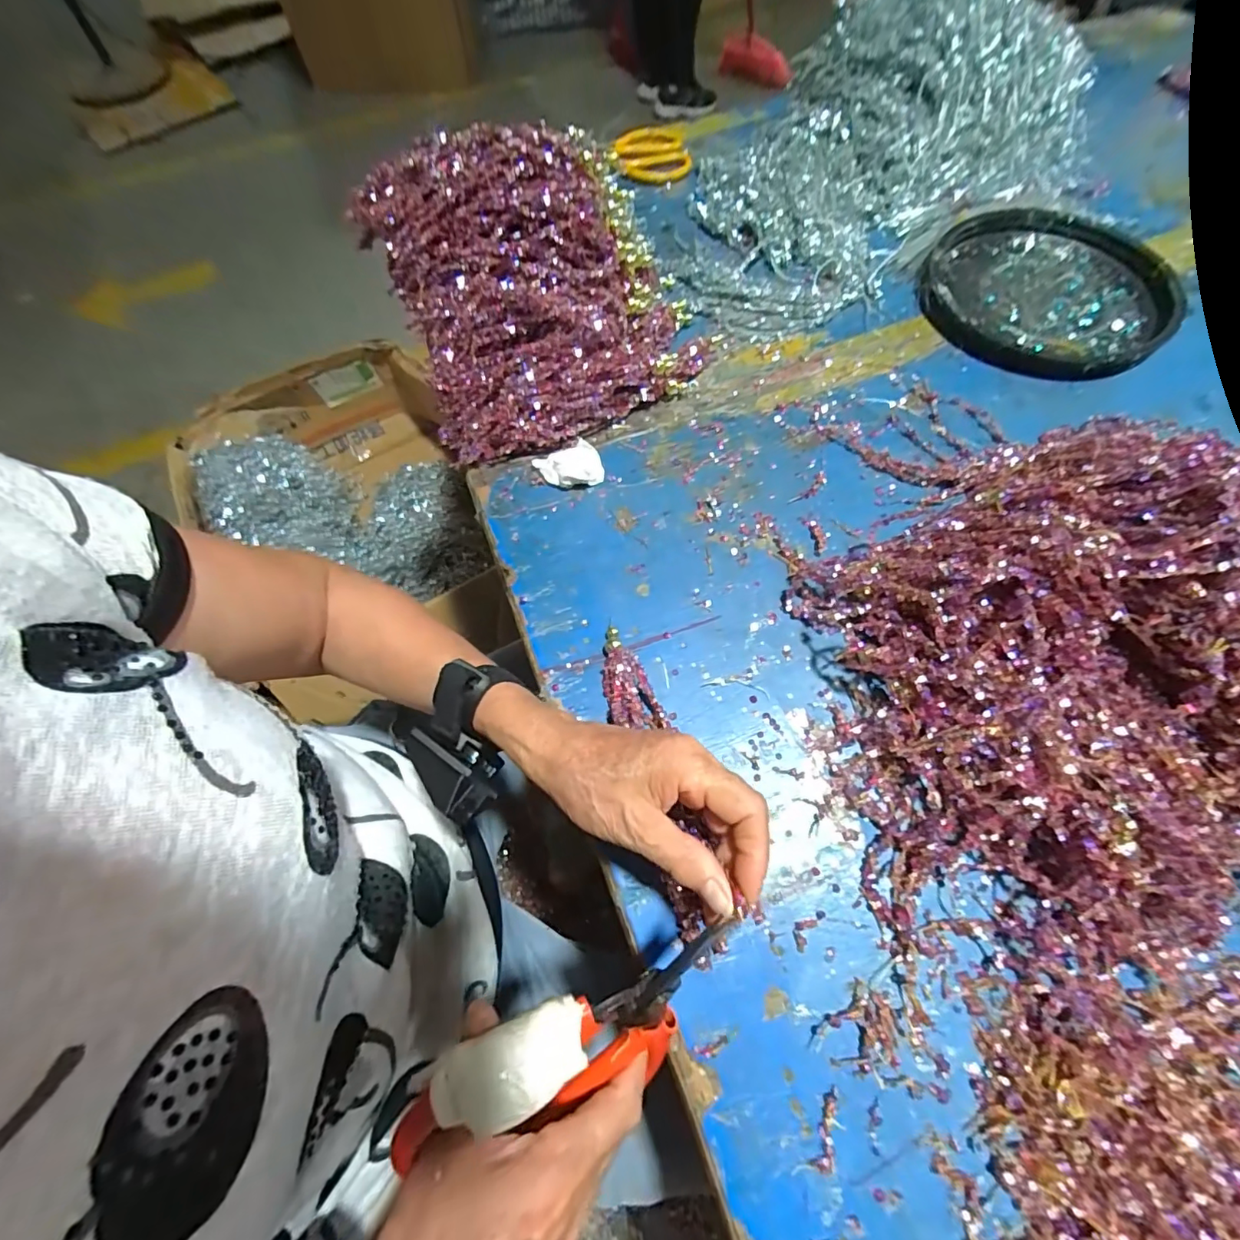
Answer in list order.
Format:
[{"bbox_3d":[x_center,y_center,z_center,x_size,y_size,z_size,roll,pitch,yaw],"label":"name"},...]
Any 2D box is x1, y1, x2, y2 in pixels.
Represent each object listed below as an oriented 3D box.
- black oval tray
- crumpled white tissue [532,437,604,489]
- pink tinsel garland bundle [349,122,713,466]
[{"bbox_3d":[0.419,-0.334,0.509,0.210,0.021,0.248,26,69,13],"label":"black oval tray"},{"bbox_3d":[-0.041,-0.127,0.433,0.049,0.017,0.040,-25,67,-9],"label":"crumpled white tissue"},{"bbox_3d":[-0.056,-0.266,0.424,0.255,0.149,0.185,-17,66,-5],"label":"pink tinsel garland bundle"}]

